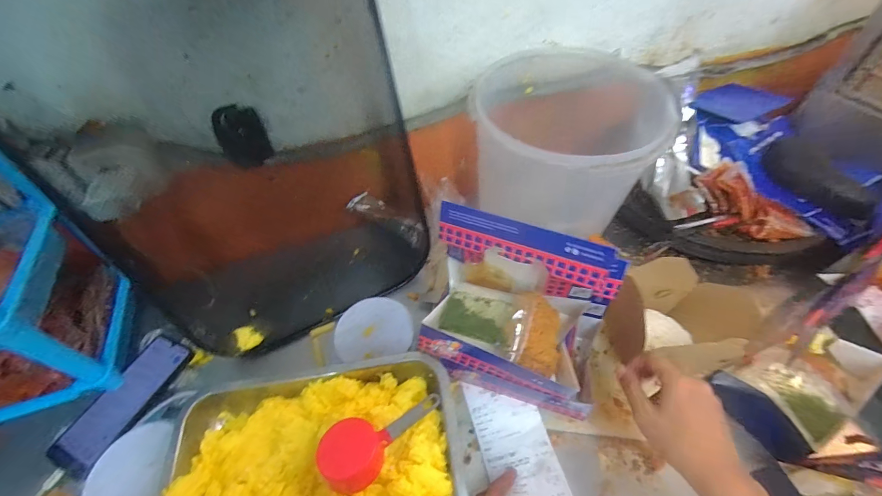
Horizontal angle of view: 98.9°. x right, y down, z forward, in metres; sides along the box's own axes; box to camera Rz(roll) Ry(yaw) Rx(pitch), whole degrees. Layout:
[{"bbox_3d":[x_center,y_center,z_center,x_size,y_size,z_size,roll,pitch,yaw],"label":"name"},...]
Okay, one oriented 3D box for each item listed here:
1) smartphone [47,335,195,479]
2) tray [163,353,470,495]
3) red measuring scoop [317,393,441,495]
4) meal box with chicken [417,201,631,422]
[{"bbox_3d":[-0.411,0.199,0.492,0.077,0.014,0.171,18,54,16],"label":"smartphone"},{"bbox_3d":[-0.134,0.239,0.412,0.310,0.052,0.219,-9,51,-5],"label":"tray"},{"bbox_3d":[-0.062,0.208,0.410,0.136,0.040,0.063,-20,53,-14],"label":"red measuring scoop"},{"bbox_3d":[0.080,0.067,0.424,0.189,0.152,0.124,19,54,17],"label":"meal box with chicken"}]

